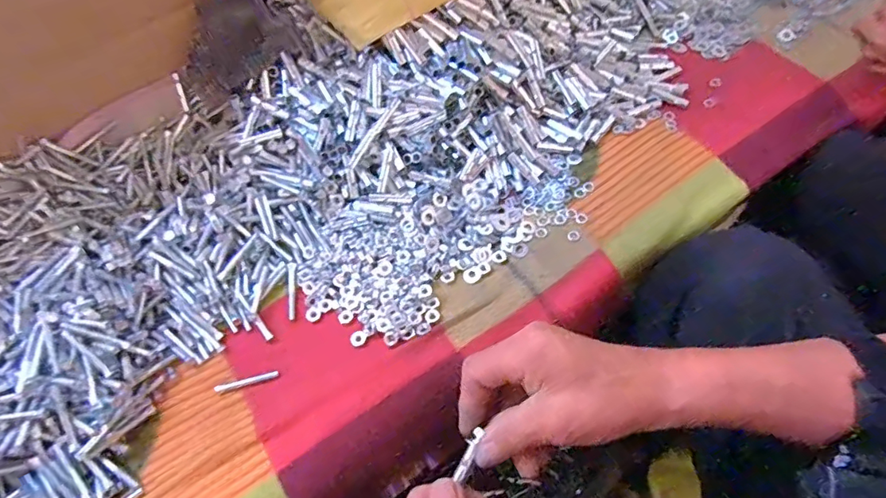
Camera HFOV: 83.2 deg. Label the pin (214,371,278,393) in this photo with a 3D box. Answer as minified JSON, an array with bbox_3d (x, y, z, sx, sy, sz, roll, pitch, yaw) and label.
[{"bbox_3d":[-0.181,0.123,0.463,0.057,0.004,0.007,-15,60,-5],"label":"pin"}]

